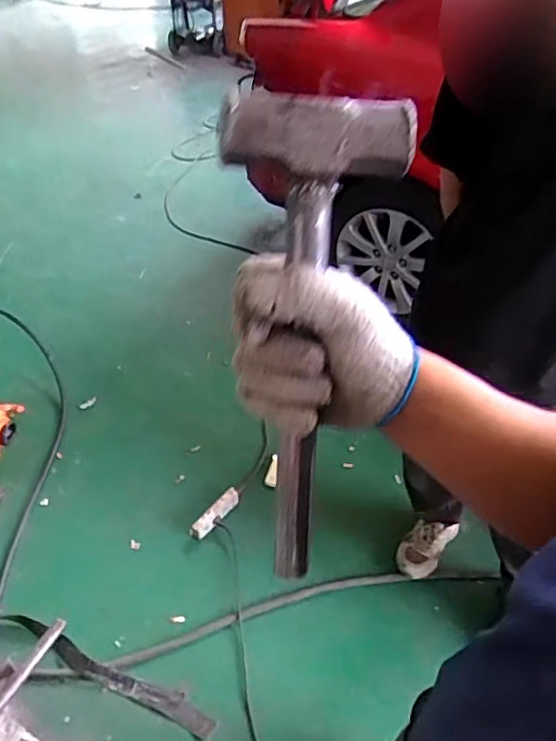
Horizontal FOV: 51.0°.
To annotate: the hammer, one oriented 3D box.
[{"bbox_3d":[0.012,-0.003,0.368,0.097,0.311,0.049,9,24,9],"label":"hammer"}]

